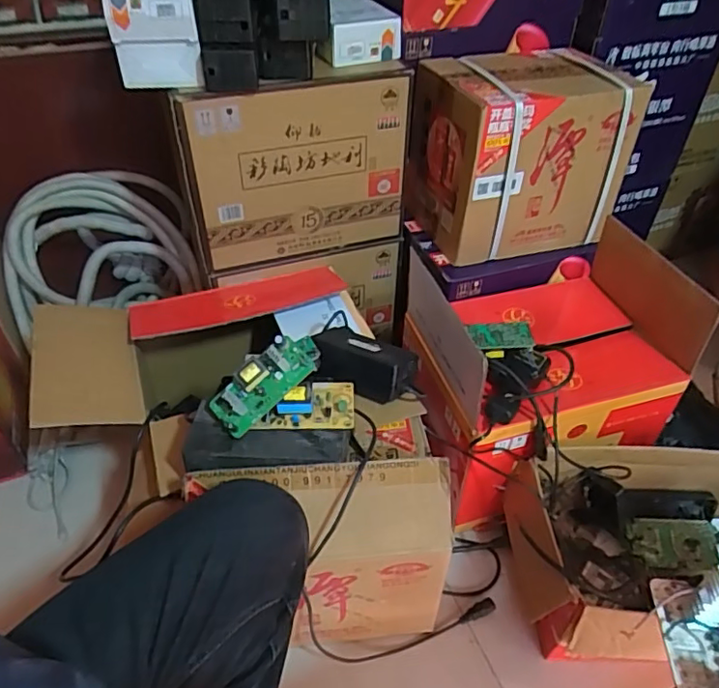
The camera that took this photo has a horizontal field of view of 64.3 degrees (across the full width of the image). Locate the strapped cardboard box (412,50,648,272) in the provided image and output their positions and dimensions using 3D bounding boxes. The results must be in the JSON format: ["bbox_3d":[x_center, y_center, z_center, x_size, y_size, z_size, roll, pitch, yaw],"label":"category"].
[{"bbox_3d":[0.277,-0.345,1.041,0.341,0.283,0.224,-10,44,-11],"label":"strapped cardboard box"}]

